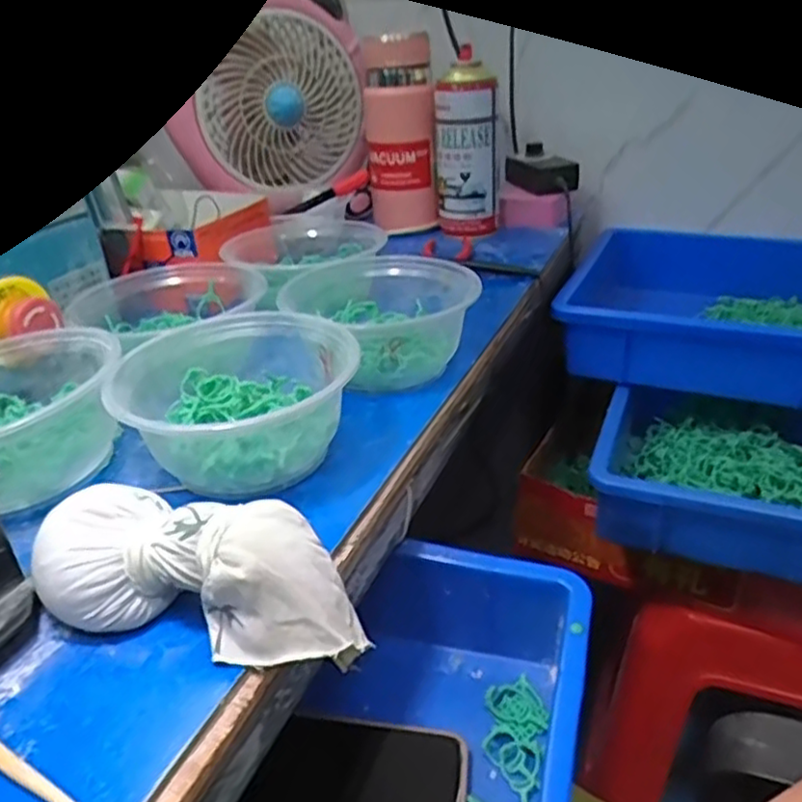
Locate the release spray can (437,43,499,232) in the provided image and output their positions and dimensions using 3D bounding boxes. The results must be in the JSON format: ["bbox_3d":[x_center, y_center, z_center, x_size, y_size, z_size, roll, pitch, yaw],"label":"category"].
[{"bbox_3d":[0.070,-0.261,0.732,0.063,0.164,0.055,1,29,7],"label":"release spray can"}]

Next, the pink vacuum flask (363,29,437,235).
[{"bbox_3d":[-0.001,-0.285,0.748,0.069,0.191,0.061,-3,29,0],"label":"pink vacuum flask"}]

